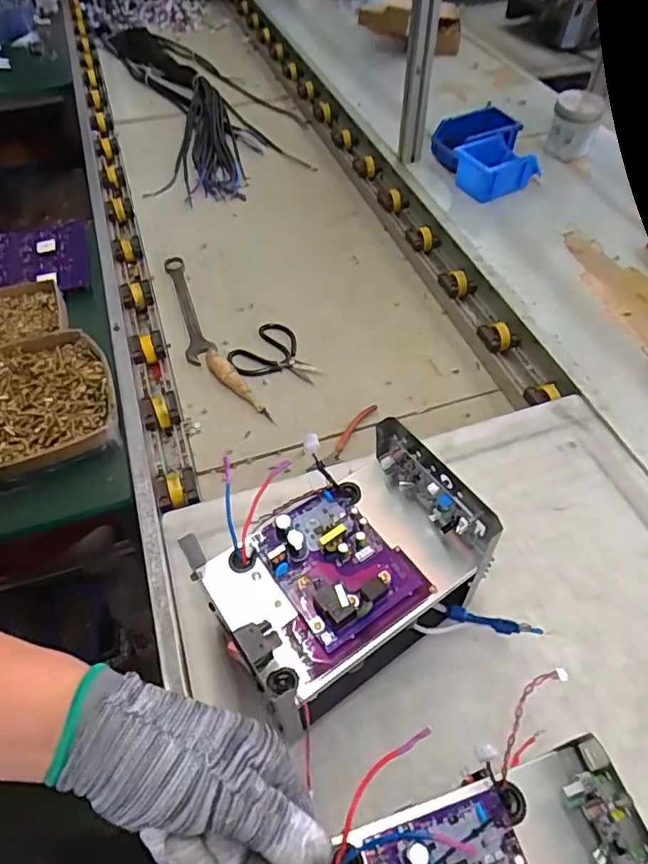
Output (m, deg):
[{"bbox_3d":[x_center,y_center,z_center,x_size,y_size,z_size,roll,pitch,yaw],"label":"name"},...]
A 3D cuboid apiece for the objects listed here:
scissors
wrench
[{"bbox_3d":[-0.084,-0.138,0.959,0.153,0.020,0.128,4,52,-7],"label":"scissors"},{"bbox_3d":[-0.251,-0.236,1.028,0.050,0.016,0.299,-15,53,-10],"label":"wrench"}]

